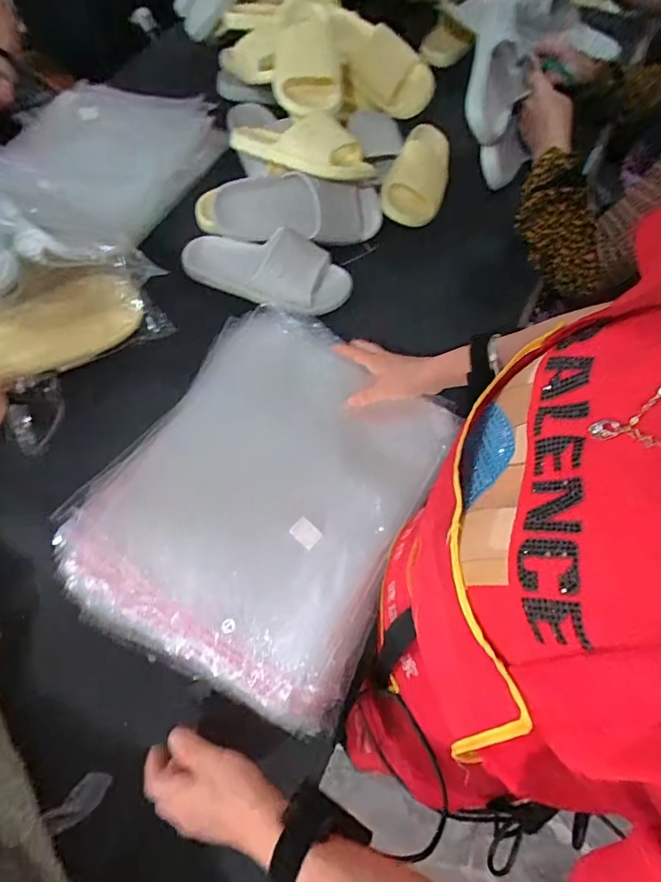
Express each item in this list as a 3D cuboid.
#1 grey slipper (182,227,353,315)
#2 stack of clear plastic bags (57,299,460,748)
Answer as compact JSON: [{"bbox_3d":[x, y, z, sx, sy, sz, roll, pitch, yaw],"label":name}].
[{"bbox_3d":[-0.099,-0.269,0.748,0.250,0.064,0.120,22,67,10],"label":"grey slipper"},{"bbox_3d":[-0.069,0.052,0.563,0.325,0.041,0.406,24,68,11],"label":"stack of clear plastic bags"}]

